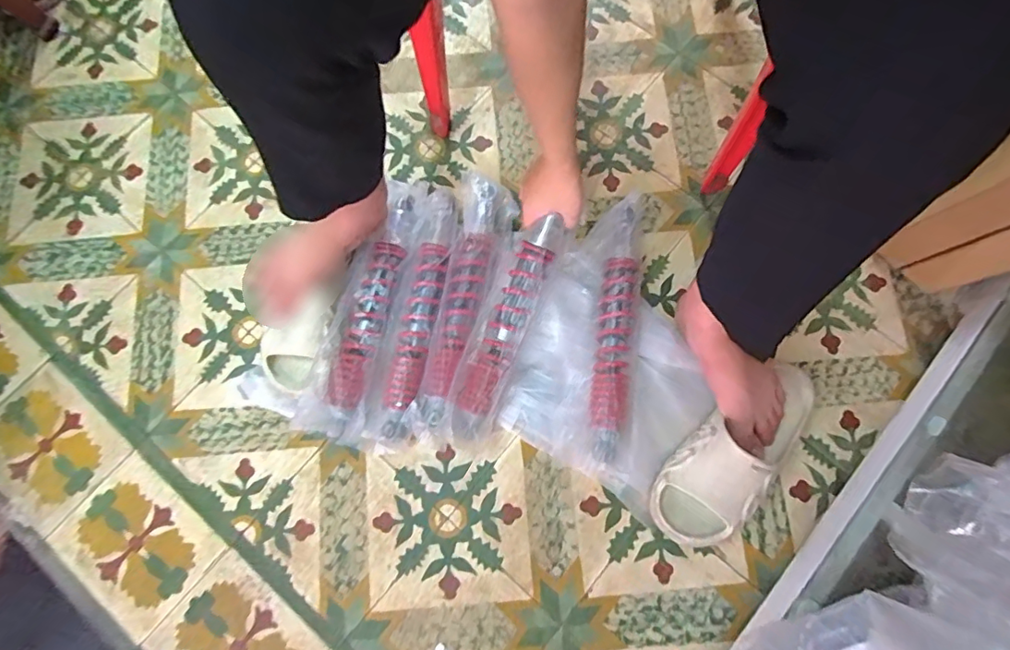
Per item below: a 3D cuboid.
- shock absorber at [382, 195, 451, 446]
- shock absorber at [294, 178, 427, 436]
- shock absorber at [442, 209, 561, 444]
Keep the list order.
[{"bbox_3d":[-0.120,-0.016,0.766,0.046,0.055,0.358,10,77,3],"label":"shock absorber"},{"bbox_3d":[-0.194,-0.021,0.759,0.072,0.076,0.359,15,77,5],"label":"shock absorber"},{"bbox_3d":[-0.002,0.005,0.698,0.046,0.047,0.303,23,87,7],"label":"shock absorber"}]

